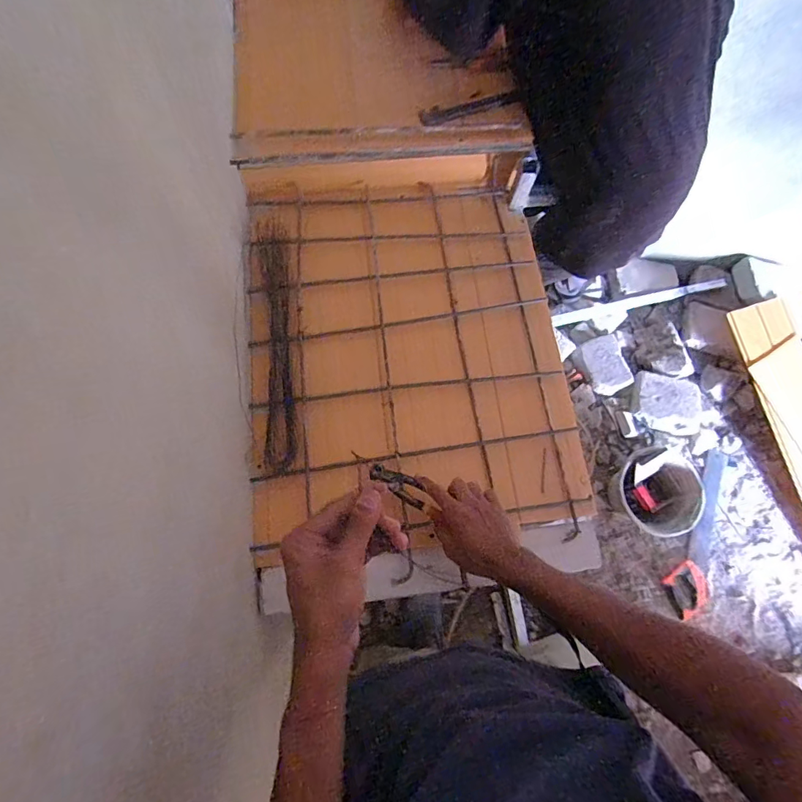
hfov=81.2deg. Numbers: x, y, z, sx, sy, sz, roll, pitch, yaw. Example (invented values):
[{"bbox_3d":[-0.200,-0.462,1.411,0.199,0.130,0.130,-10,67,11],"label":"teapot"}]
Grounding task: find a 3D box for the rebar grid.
[{"bbox_3d":[0.010,-0.106,0.797,0.533,0.032,0.637,-4,72,-3],"label":"rebar grid"}]

